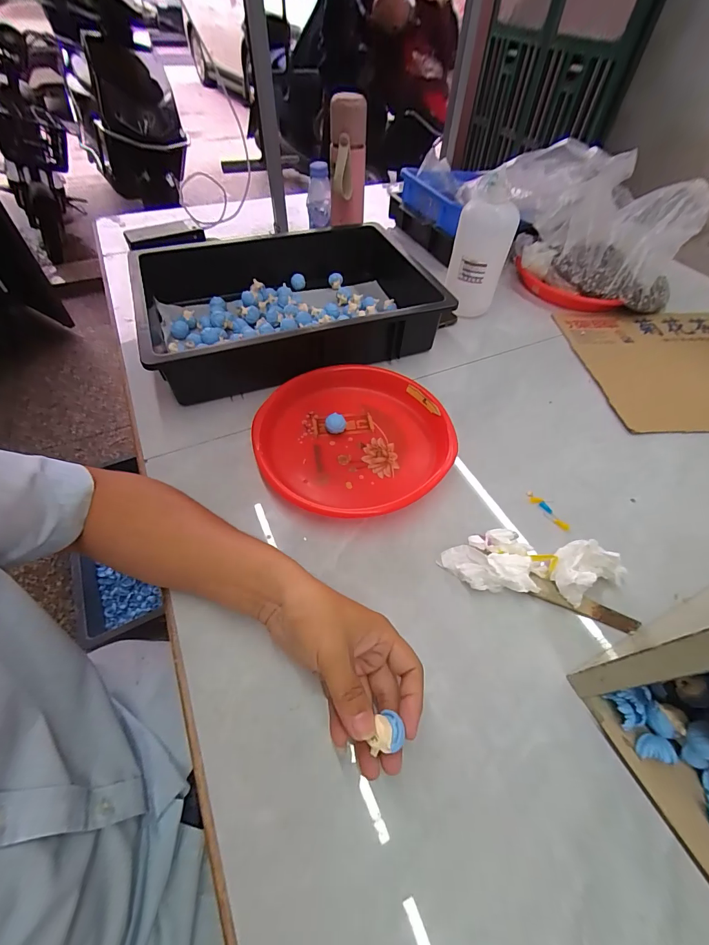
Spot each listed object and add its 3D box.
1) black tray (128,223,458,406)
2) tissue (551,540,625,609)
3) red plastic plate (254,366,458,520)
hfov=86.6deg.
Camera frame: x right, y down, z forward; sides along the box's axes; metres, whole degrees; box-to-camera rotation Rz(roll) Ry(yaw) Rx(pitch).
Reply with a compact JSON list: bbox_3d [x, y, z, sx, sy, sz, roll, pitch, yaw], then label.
[{"bbox_3d":[-0.098,-0.288,0.643,0.475,0.102,0.338,-15,54,-13],"label":"black tray"},{"bbox_3d":[0.242,0.102,0.398,0.070,0.033,0.052,-18,55,-15],"label":"tissue"},{"bbox_3d":[0.001,-0.047,0.501,0.247,0.038,0.244,1,52,-1],"label":"red plastic plate"}]

